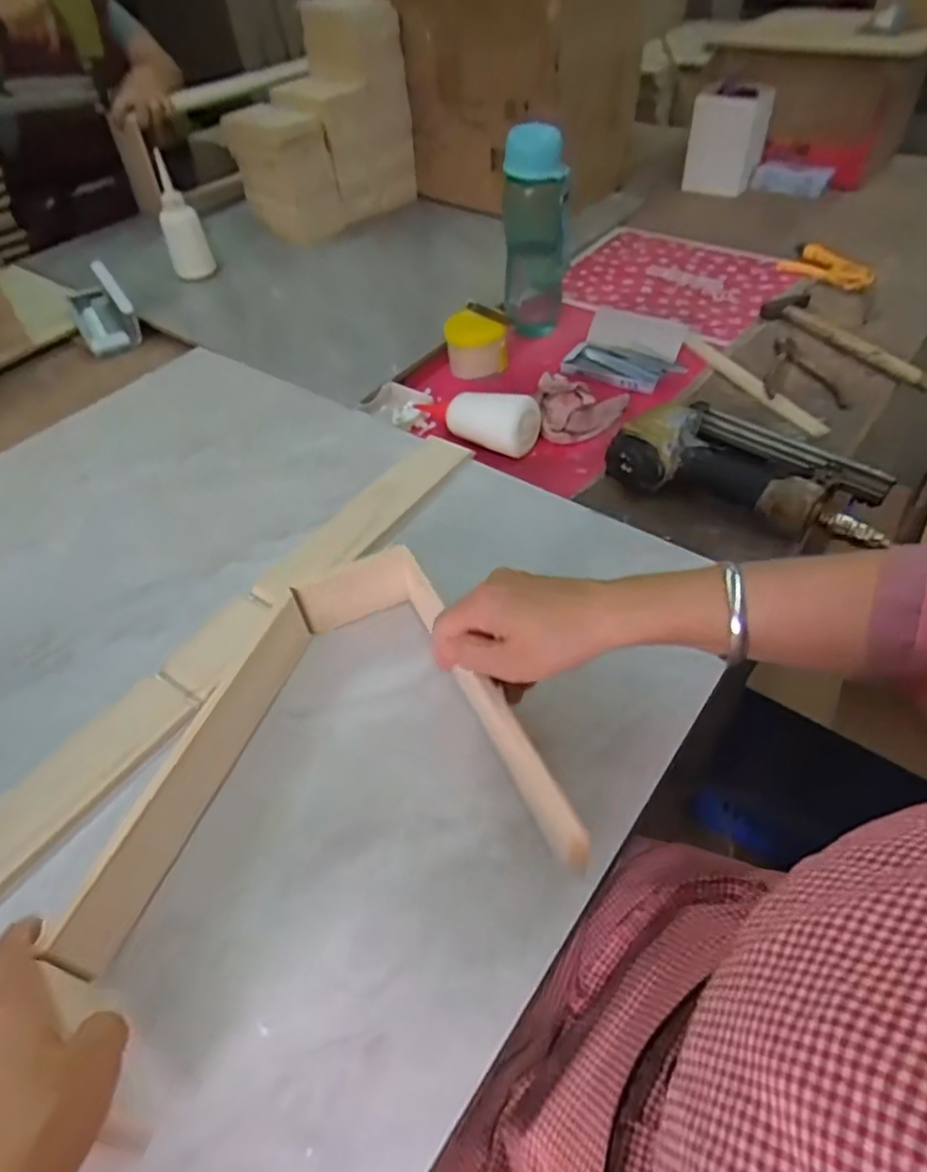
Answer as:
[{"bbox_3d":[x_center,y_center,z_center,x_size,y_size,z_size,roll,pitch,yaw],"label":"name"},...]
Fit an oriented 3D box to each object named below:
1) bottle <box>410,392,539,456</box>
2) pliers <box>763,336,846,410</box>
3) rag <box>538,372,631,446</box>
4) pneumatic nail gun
[{"bbox_3d":[0.007,-0.196,0.745,0.160,0.055,0.055,23,55,21],"label":"bottle"},{"bbox_3d":[0.416,-0.267,0.798,0.090,0.011,0.145,13,52,13],"label":"pliers"},{"bbox_3d":[0.140,-0.206,0.738,0.108,0.050,0.062,-3,50,1],"label":"rag"},{"bbox_3d":[0.283,-0.121,0.645,0.238,0.059,0.153,28,56,24],"label":"pneumatic nail gun"}]

